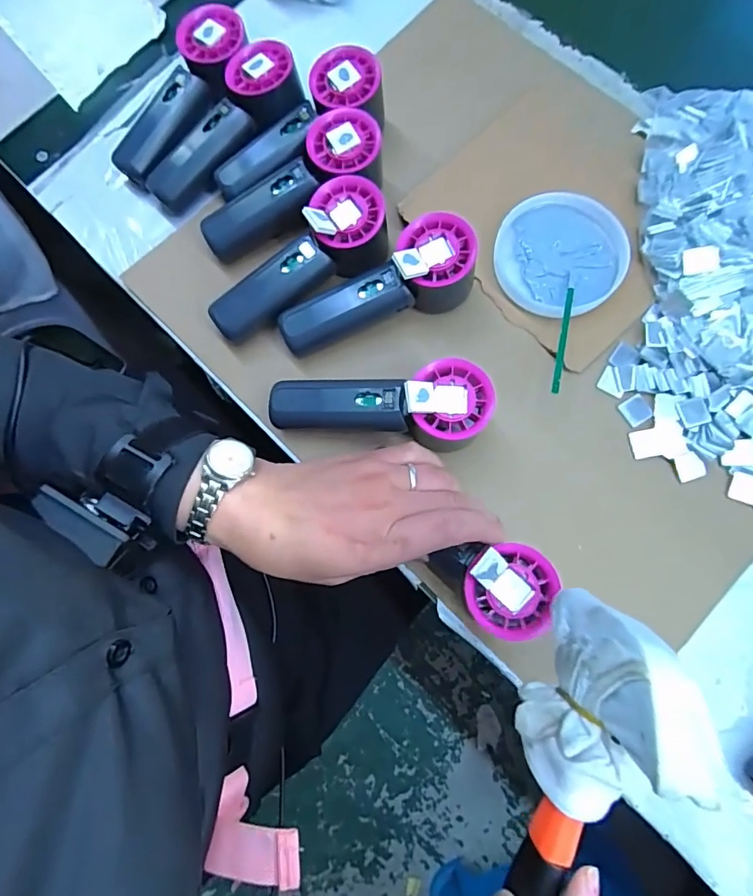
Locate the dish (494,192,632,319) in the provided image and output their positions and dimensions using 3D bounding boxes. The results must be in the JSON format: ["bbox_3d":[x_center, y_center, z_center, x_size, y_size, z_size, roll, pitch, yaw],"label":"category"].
[{"bbox_3d":[0.146,-0.154,0.388,0.097,0.019,0.101,0,77,2],"label":"dish"}]

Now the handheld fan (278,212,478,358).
[{"bbox_3d":[0.002,-0.118,0.375,0.153,0.064,0.055,-24,79,8],"label":"handheld fan"}]

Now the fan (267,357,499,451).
[{"bbox_3d":[0.001,-0.027,0.345,0.152,0.060,0.053,-3,77,1],"label":"fan"}]

